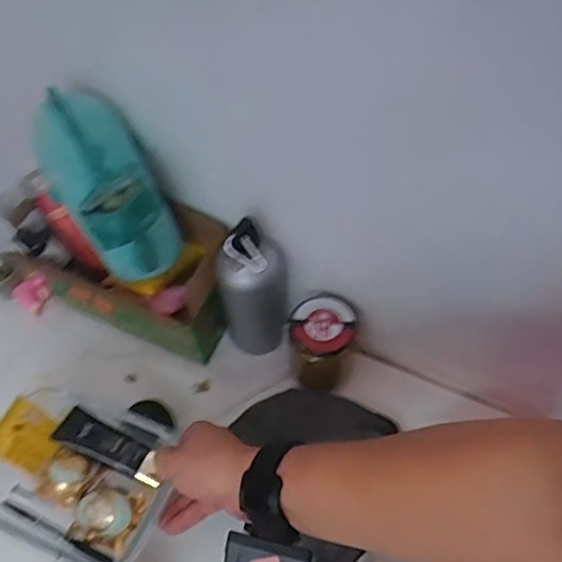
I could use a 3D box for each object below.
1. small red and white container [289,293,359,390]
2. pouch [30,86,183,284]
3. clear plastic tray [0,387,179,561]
[{"bbox_3d":[0.048,0.070,0.696,0.072,0.102,0.070,-1,57,1],"label":"small red and white container"},{"bbox_3d":[-0.173,-0.092,0.613,0.104,0.216,0.088,-41,35,-22],"label":"pouch"},{"bbox_3d":[-0.211,0.192,0.600,0.204,0.059,0.139,19,59,13],"label":"clear plastic tray"}]

